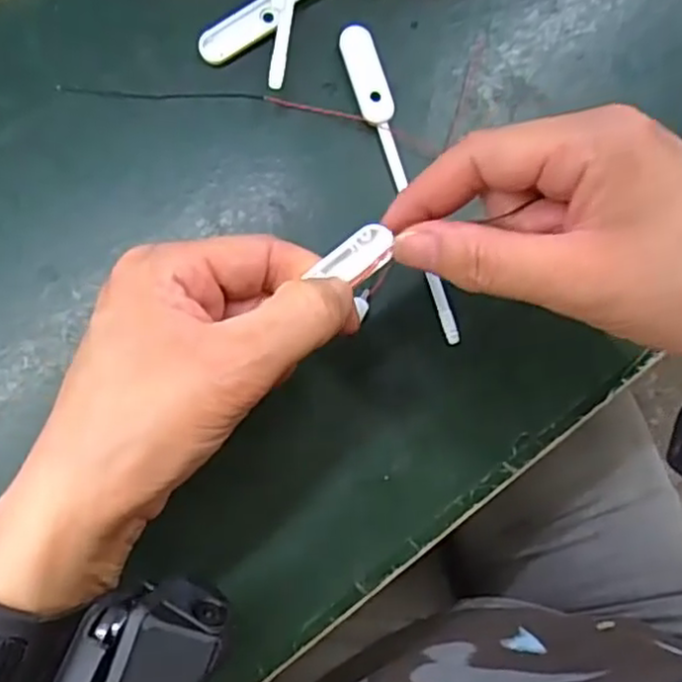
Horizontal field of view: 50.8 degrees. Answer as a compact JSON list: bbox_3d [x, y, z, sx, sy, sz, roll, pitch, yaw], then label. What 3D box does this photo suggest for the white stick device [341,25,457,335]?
[{"bbox_3d":[0.027,-0.070,0.314,0.015,0.008,0.145,-17,83,-6],"label":"white stick device"}]

